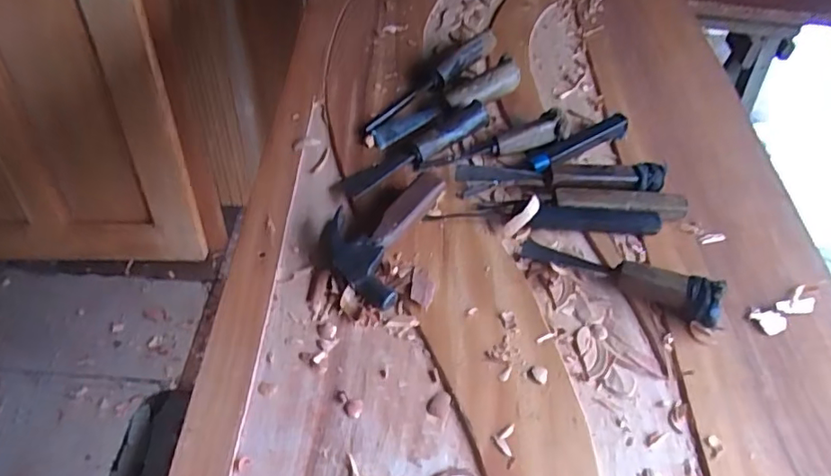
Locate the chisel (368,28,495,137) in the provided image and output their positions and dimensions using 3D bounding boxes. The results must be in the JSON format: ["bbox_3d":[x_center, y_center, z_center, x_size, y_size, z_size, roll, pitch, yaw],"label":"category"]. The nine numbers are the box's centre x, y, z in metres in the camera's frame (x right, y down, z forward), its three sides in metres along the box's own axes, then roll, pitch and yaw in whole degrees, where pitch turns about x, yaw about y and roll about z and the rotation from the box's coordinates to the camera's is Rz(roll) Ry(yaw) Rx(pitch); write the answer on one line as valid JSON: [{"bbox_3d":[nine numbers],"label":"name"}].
[{"bbox_3d":[0.025,-0.203,0.702,0.027,0.038,0.252,37,58,23],"label":"chisel"}]

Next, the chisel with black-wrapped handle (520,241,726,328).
[{"bbox_3d":[0.191,0.030,0.526,0.178,0.041,0.035,23,54,15],"label":"chisel with black-wrapped handle"}]

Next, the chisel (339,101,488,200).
[{"bbox_3d":[0.001,-0.101,0.621,0.191,0.032,0.034,-32,60,-25],"label":"chisel"}]

